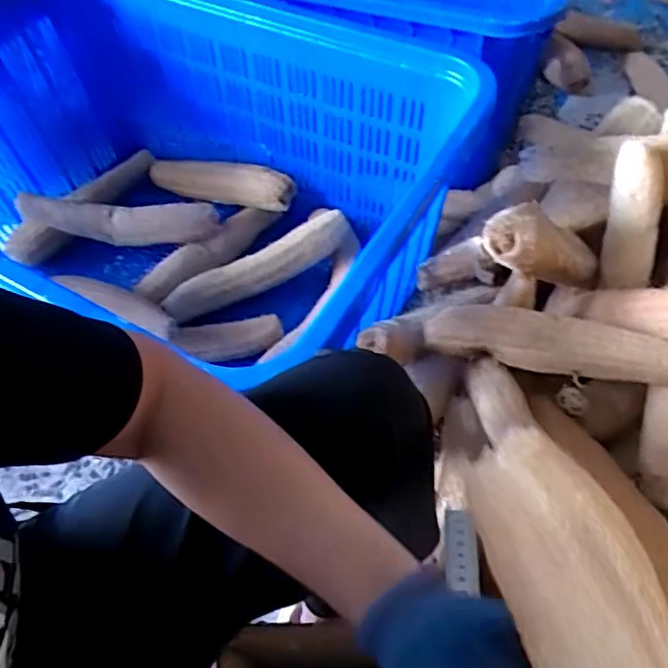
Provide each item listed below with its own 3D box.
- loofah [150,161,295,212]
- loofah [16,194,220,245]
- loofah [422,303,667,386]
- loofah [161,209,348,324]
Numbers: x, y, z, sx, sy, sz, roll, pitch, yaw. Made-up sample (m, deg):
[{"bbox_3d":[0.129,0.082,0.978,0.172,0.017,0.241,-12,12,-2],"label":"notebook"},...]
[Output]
[{"bbox_3d":[-0.220,-0.288,1.141,0.330,0.065,0.067,15,57,30],"label":"loofah"},{"bbox_3d":[-0.389,-0.208,1.082,0.357,0.059,0.057,5,57,6],"label":"loofah"},{"bbox_3d":[0.290,0.016,0.738,0.349,0.068,0.073,15,58,12],"label":"loofah"},{"bbox_3d":[-0.127,-0.110,1.006,0.330,0.076,0.061,-25,58,4],"label":"loofah"}]

